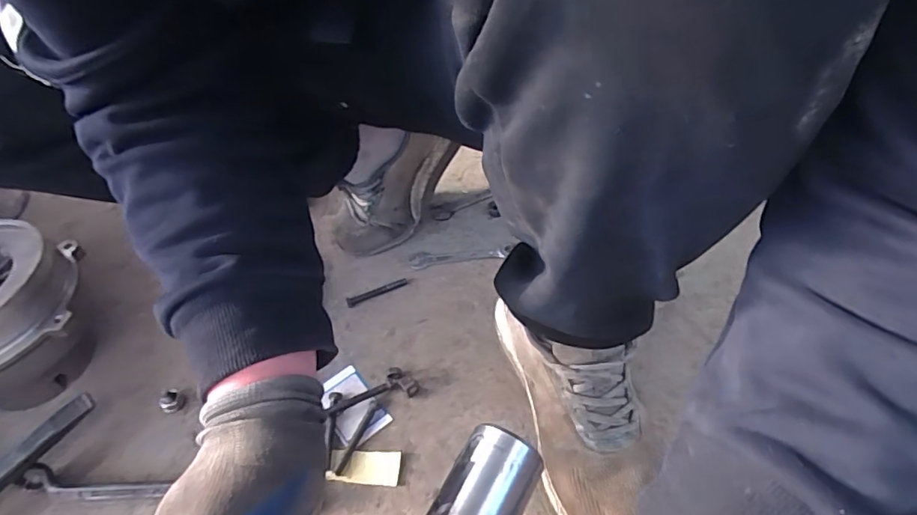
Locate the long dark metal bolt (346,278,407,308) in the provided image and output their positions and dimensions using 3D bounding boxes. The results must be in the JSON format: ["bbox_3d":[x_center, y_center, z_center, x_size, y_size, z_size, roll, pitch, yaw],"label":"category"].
[{"bbox_3d":[-0.109,0.046,0.685,0.083,0.008,0.012,-22,51,-12],"label":"long dark metal bolt"}]

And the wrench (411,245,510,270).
[{"bbox_3d":[0.002,0.000,0.716,0.139,0.010,0.030,-4,50,3],"label":"wrench"}]

